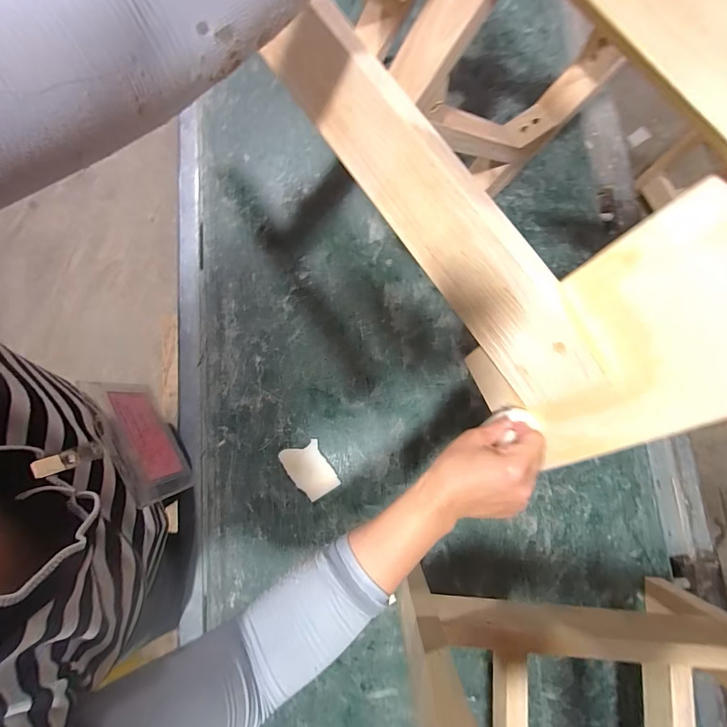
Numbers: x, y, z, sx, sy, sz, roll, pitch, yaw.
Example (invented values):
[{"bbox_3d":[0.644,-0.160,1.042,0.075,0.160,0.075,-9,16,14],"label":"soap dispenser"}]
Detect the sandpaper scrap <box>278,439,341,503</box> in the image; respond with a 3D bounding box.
[{"bbox_3d":[-0.097,0.190,0.678,0.072,0.009,0.101,-30,81,-5],"label":"sandpaper scrap"}]

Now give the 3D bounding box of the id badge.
[{"bbox_3d":[-0.178,0.061,0.307,0.008,0.087,0.101,-32,83,1],"label":"id badge"}]

